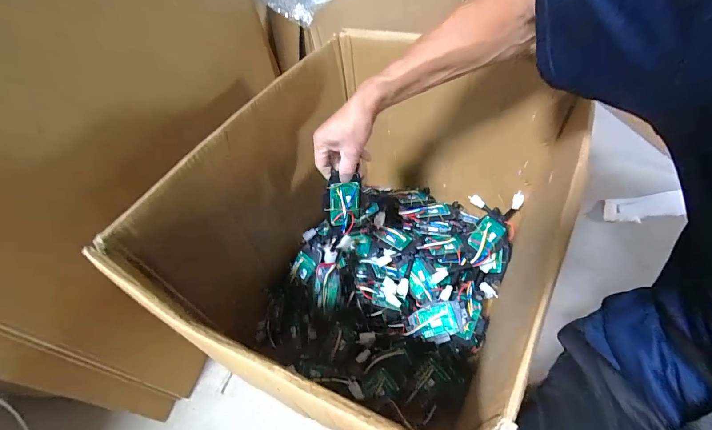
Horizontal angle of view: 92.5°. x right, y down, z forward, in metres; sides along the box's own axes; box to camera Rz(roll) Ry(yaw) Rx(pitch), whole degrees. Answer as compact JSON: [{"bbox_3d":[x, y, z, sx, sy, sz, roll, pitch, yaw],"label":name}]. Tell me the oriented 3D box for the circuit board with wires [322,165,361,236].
[{"bbox_3d":[-0.023,-0.022,0.584,0.062,0.108,0.016,-1,20,-8],"label":"circuit board with wires"}]

